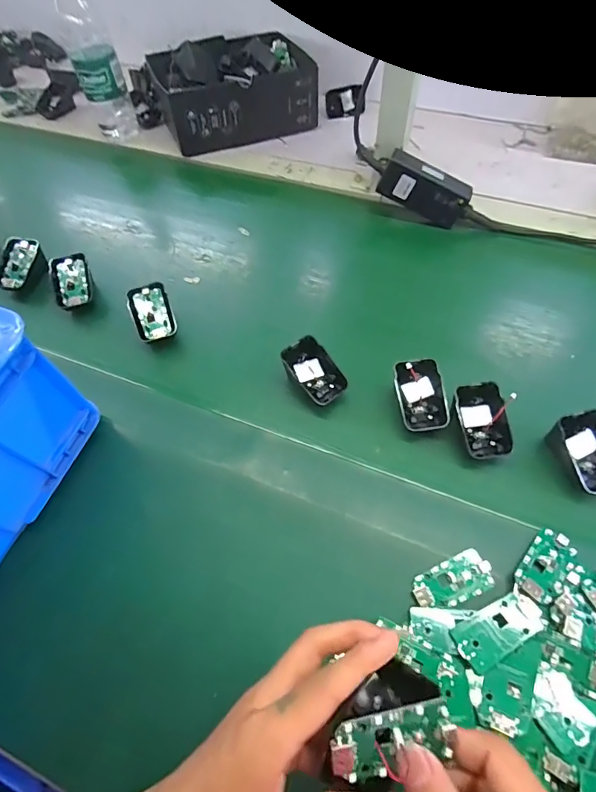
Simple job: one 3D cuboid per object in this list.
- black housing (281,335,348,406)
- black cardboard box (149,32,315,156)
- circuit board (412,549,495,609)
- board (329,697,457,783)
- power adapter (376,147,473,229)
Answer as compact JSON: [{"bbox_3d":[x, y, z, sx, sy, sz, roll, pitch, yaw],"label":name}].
[{"bbox_3d":[0.016,-0.024,0.434,0.045,0.031,0.061,-36,62,-17],"label":"black housing"},{"bbox_3d":[-0.101,-0.508,0.718,0.240,0.095,0.164,-20,58,-8],"label":"black cardboard box"},{"bbox_3d":[0.123,0.148,0.341,0.063,0.004,0.032,-22,59,-10],"label":"circuit board"},{"bbox_3d":[0.047,0.174,0.216,0.061,0.006,0.032,-2,88,-9],"label":"board"},{"bbox_3d":[0.164,-0.268,0.561,0.115,0.053,0.037,27,62,-1],"label":"power adapter"}]

